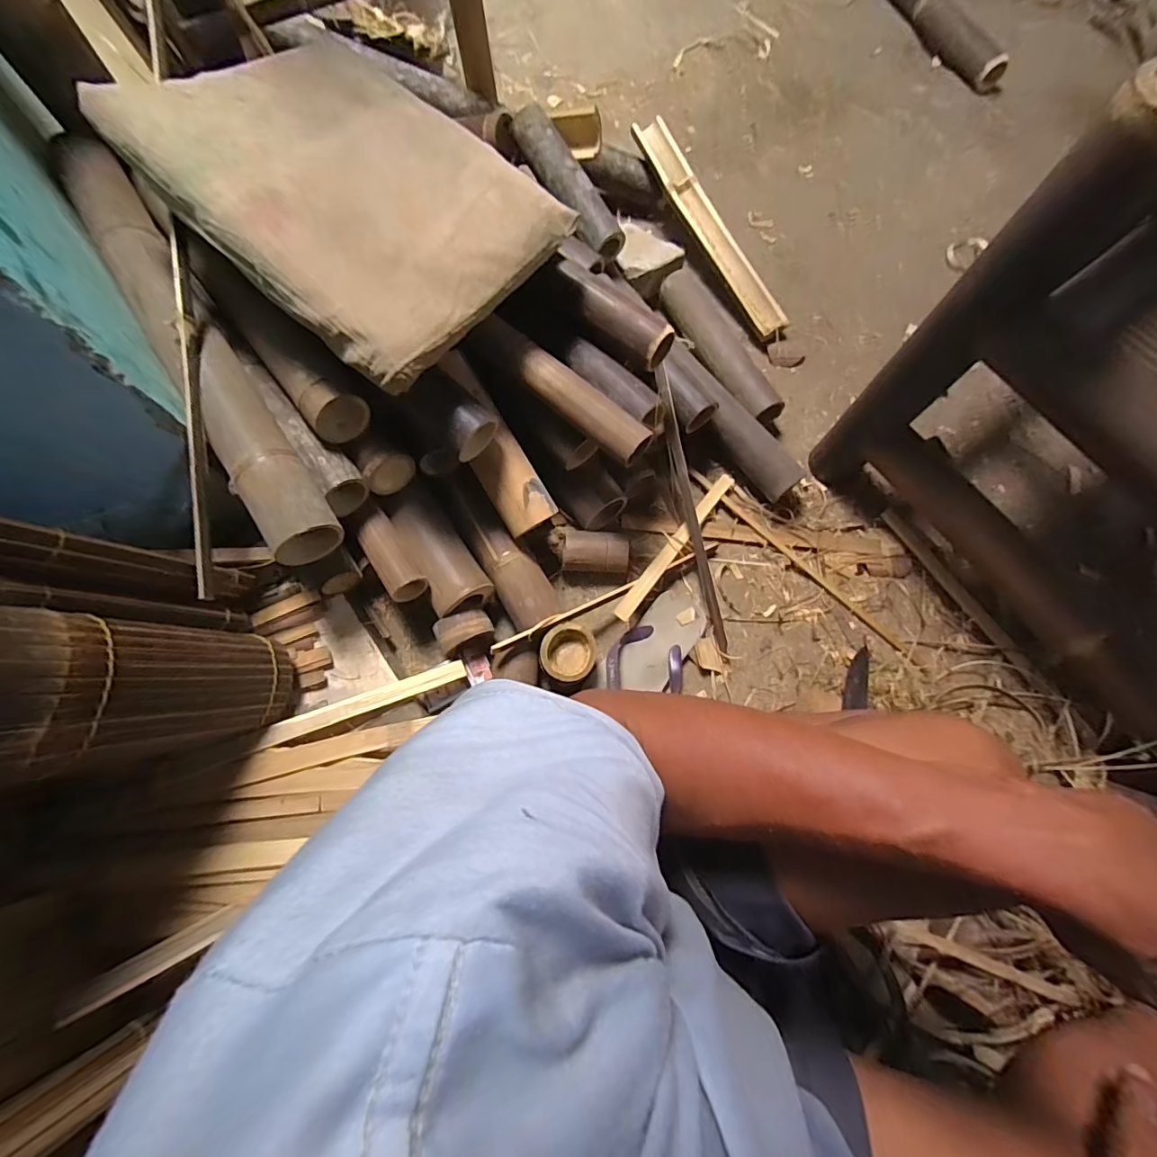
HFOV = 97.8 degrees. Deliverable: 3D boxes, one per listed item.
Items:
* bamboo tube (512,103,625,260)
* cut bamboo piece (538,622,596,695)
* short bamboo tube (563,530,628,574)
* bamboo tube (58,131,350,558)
[{"bbox_3d":[-0.017,-0.629,0.804,0.056,0.054,0.249,-32,89,-8],"label":"bamboo tube"},{"bbox_3d":[-0.014,0.107,0.683,0.073,0.071,0.082,-2,73,-3],"label":"cut bamboo piece"},{"bbox_3d":[0.025,-0.036,0.736,0.092,0.051,0.057,3,72,-1],"label":"short bamboo tube"},{"bbox_3d":[-0.451,-0.279,0.592,0.073,0.083,0.620,-32,76,-11],"label":"bamboo tube"}]

